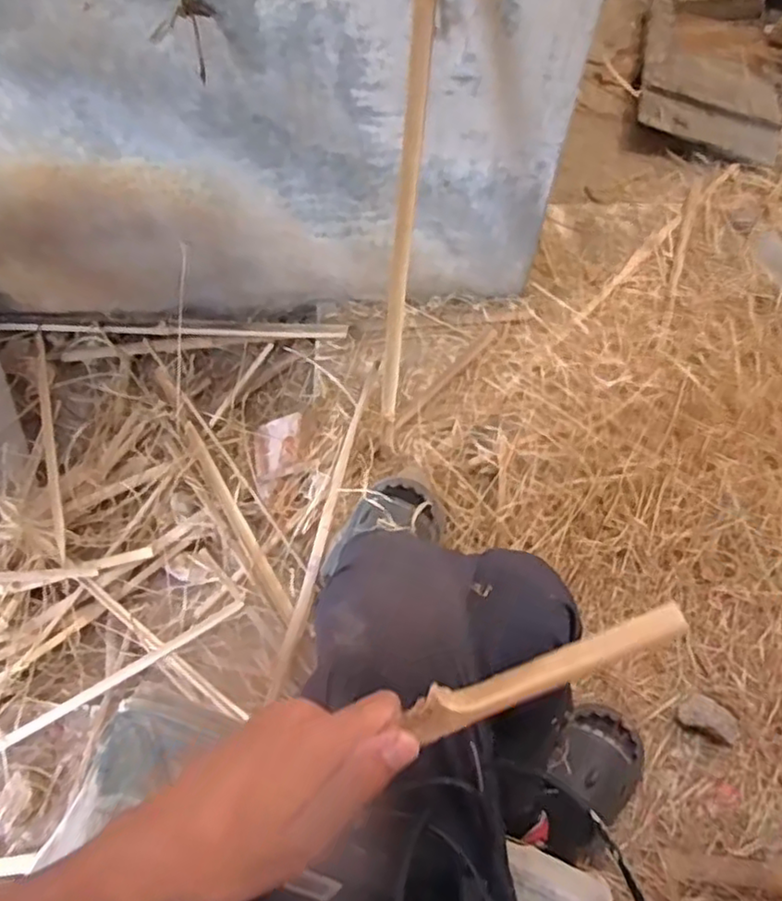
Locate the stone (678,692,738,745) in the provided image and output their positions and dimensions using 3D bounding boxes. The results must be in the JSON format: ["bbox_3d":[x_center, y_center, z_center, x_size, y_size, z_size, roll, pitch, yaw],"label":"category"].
[{"bbox_3d":[0.433,0.363,0.894,0.079,0.031,0.042,25,71,11],"label":"stone"}]

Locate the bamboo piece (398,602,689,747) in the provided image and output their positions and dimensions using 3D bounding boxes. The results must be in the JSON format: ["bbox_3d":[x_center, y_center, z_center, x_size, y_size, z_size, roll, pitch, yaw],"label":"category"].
[{"bbox_3d":[0.073,0.107,0.318,0.137,0.018,0.021,-27,68,13],"label":"bamboo piece"}]

